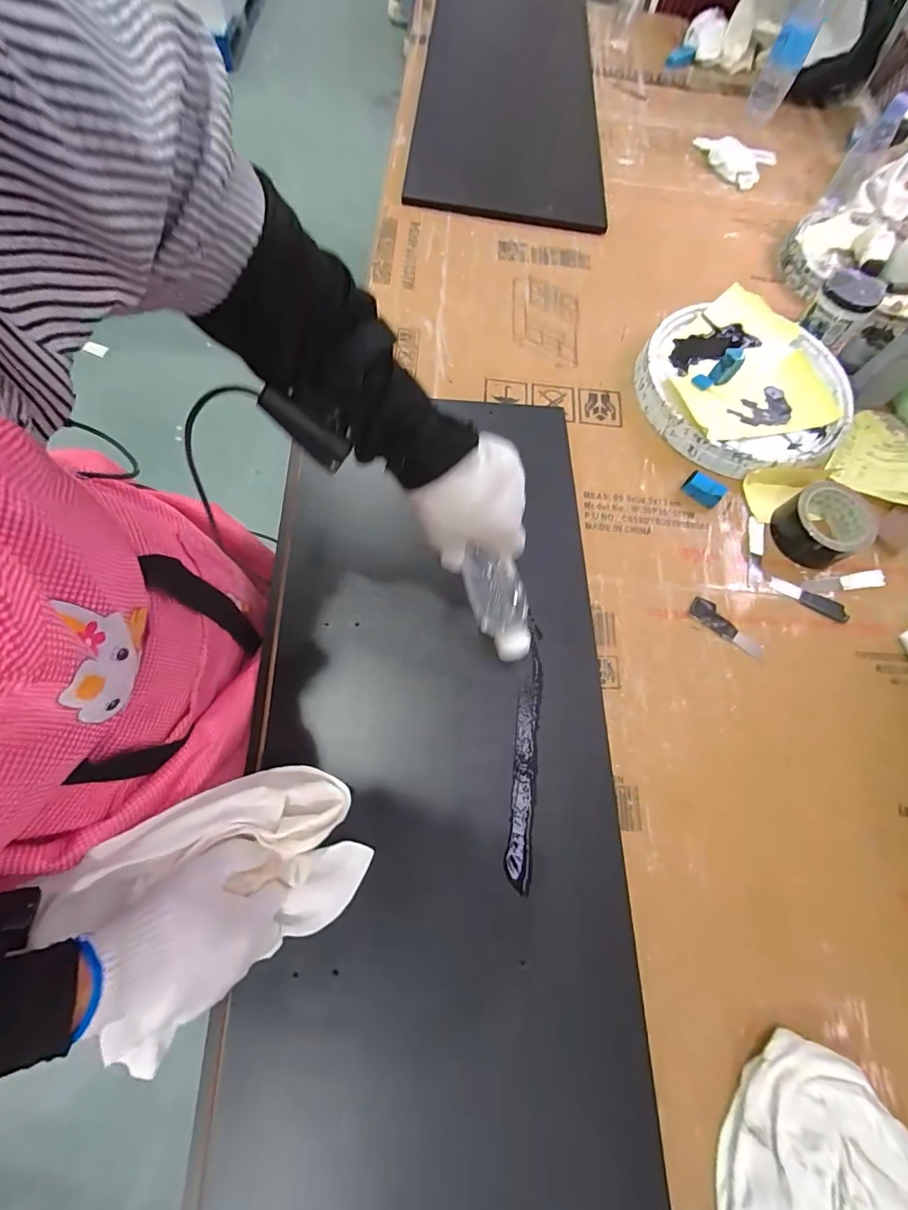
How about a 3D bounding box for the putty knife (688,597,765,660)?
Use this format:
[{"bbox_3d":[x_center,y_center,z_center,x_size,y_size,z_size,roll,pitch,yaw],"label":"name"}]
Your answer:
[{"bbox_3d":[0.321,0.027,0.545,0.094,0.004,0.028,40,73,12],"label":"putty knife"}]

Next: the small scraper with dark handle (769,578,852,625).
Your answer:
[{"bbox_3d":[0.440,-0.007,0.576,0.096,0.004,0.023,26,71,8],"label":"small scraper with dark handle"}]

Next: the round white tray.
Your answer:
[{"bbox_3d":[0.414,-0.317,0.667,0.283,0.055,0.280,1,69,-2],"label":"round white tray"}]

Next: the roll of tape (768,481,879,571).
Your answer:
[{"bbox_3d":[0.468,-0.101,0.588,0.094,0.049,0.095,2,68,-4],"label":"roll of tape"}]

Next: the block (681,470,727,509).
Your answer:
[{"bbox_3d":[0.329,-0.152,0.613,0.048,0.028,0.019,35,72,11],"label":"block"}]

